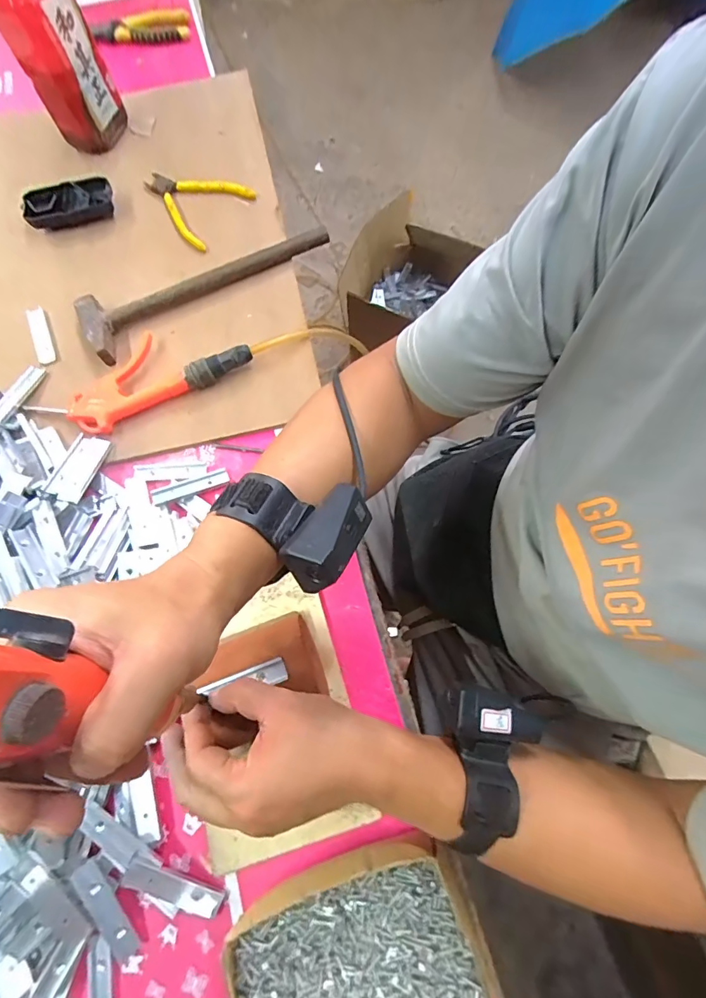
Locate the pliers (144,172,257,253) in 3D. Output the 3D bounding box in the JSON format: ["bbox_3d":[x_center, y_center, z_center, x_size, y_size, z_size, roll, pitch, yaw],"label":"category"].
[{"bbox_3d":[-0.216,-0.402,0.594,0.140,0.020,0.108,37,75,10],"label":"pliers"}]

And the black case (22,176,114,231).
[{"bbox_3d":[-0.367,-0.382,0.580,0.106,0.028,0.051,-20,74,-7],"label":"black case"}]

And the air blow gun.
[{"bbox_3d":[-0.239,-0.138,0.502,0.241,0.029,0.084,-25,74,-9],"label":"air blow gun"}]

